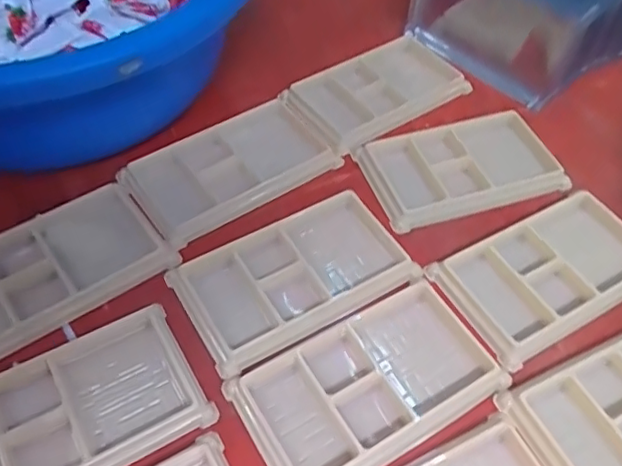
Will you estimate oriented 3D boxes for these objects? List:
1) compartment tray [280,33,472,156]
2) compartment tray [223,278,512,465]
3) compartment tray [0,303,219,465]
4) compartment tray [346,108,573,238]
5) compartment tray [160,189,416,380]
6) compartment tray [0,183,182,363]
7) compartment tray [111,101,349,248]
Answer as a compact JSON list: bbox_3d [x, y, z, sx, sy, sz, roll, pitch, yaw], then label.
[{"bbox_3d":[0.049,-0.114,0.484,0.143,0.015,0.081,-31,59,-24],"label":"compartment tray"},{"bbox_3d":[0.032,0.082,0.332,0.138,0.015,0.079,-25,56,-20],"label":"compartment tray"},{"bbox_3d":[-0.127,0.094,0.312,0.134,0.011,0.077,-24,56,-20],"label":"compartment tray"},{"bbox_3d":[0.106,-0.048,0.433,0.130,0.011,0.076,-14,53,-13],"label":"compartment tray"},{"bbox_3d":[-0.007,0.024,0.373,0.140,0.011,0.077,-25,56,-21],"label":"compartment tray"},{"bbox_3d":[-0.159,0.022,0.364,0.135,0.012,0.075,-30,58,-23],"label":"compartment tray"},{"bbox_3d":[-0.056,-0.046,0.419,0.130,0.015,0.074,-29,58,-23],"label":"compartment tray"}]

